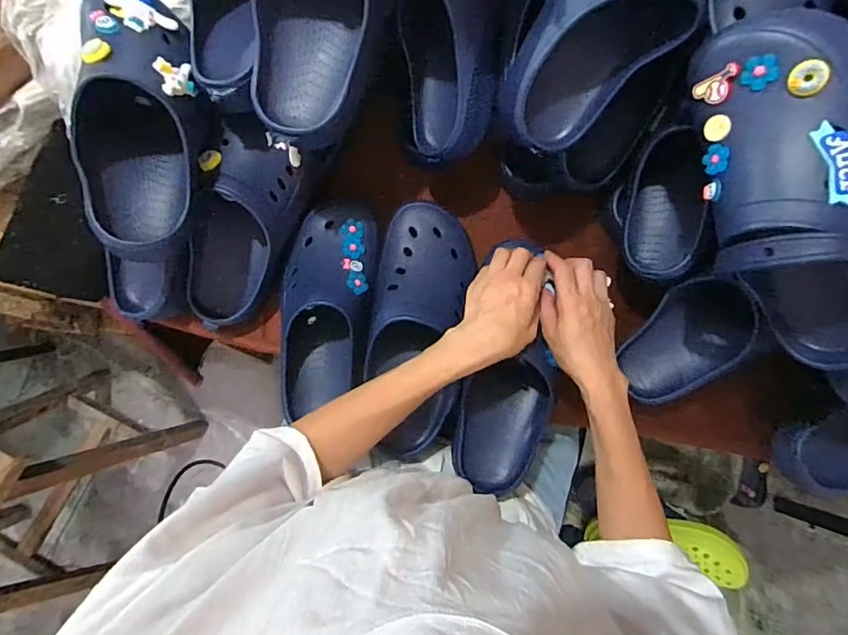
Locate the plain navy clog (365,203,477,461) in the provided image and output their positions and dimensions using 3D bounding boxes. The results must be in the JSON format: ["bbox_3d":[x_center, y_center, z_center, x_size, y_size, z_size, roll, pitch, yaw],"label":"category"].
[{"bbox_3d":[-0.005,0.014,0.562,0.107,0.089,0.288,4,88,-1],"label":"plain navy clog"}]

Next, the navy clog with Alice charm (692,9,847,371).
[{"bbox_3d":[0.304,-0.091,0.393,0.116,0.102,0.303,-23,100,-4],"label":"navy clog with Alice charm"}]

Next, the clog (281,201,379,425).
[{"bbox_3d":[-0.109,-0.013,0.548,0.097,0.081,0.239,4,84,-1],"label":"clog"}]

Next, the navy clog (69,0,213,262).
[{"bbox_3d":[-0.257,-0.181,0.447,0.096,0.087,0.253,-5,84,-2],"label":"navy clog"}]

